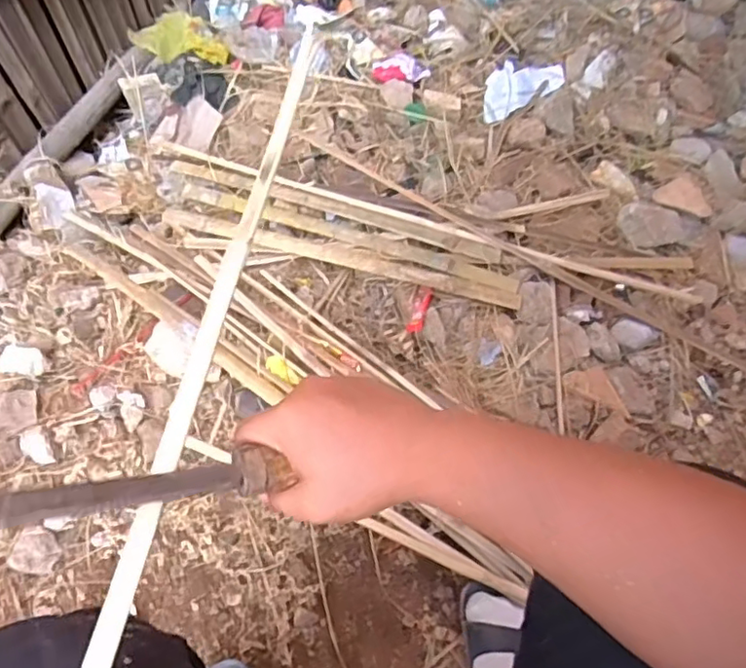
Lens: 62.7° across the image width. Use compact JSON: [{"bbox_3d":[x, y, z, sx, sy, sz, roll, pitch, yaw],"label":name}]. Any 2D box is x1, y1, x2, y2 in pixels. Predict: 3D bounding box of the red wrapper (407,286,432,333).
[{"bbox_3d":[0.071,-0.035,0.920,0.021,0.016,0.078,16,58,9],"label":"red wrapper"}]

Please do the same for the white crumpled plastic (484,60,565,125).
[{"bbox_3d":[0.267,-0.466,1.136,0.188,0.030,0.098,-33,68,-20],"label":"white crumpled plastic"}]

